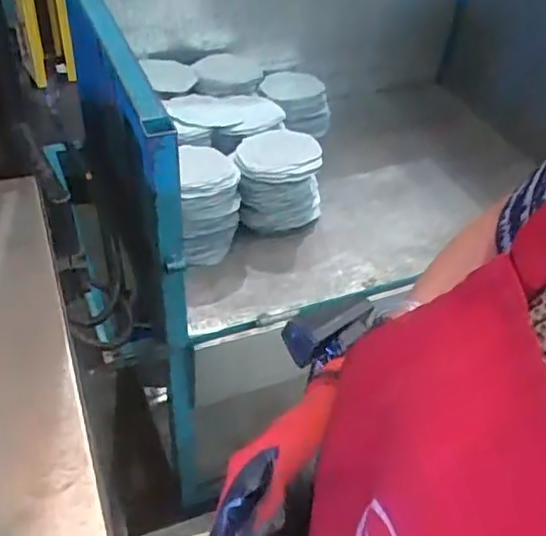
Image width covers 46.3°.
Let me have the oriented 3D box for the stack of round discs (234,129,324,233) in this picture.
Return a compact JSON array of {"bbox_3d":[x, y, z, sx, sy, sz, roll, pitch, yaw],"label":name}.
[{"bbox_3d":[0.008,-0.171,1.280,0.171,0.148,0.187,1,44,-5],"label":"stack of round discs"}]

